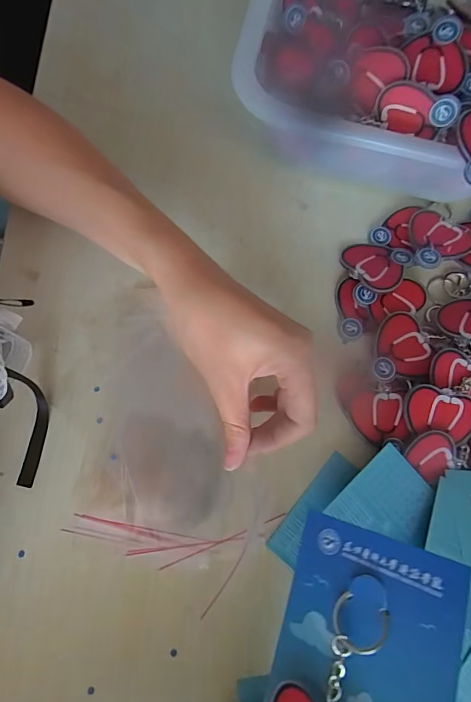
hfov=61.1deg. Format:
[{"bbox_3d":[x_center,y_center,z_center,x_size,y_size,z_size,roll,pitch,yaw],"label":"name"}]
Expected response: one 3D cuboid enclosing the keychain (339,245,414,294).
[{"bbox_3d":[0.109,-0.070,0.313,0.048,0.005,0.047,30,66,19],"label":"keychain"}]

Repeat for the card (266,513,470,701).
[{"bbox_3d":[0.049,0.153,0.172,0.077,0.007,0.137,2,71,44],"label":"card"}]

